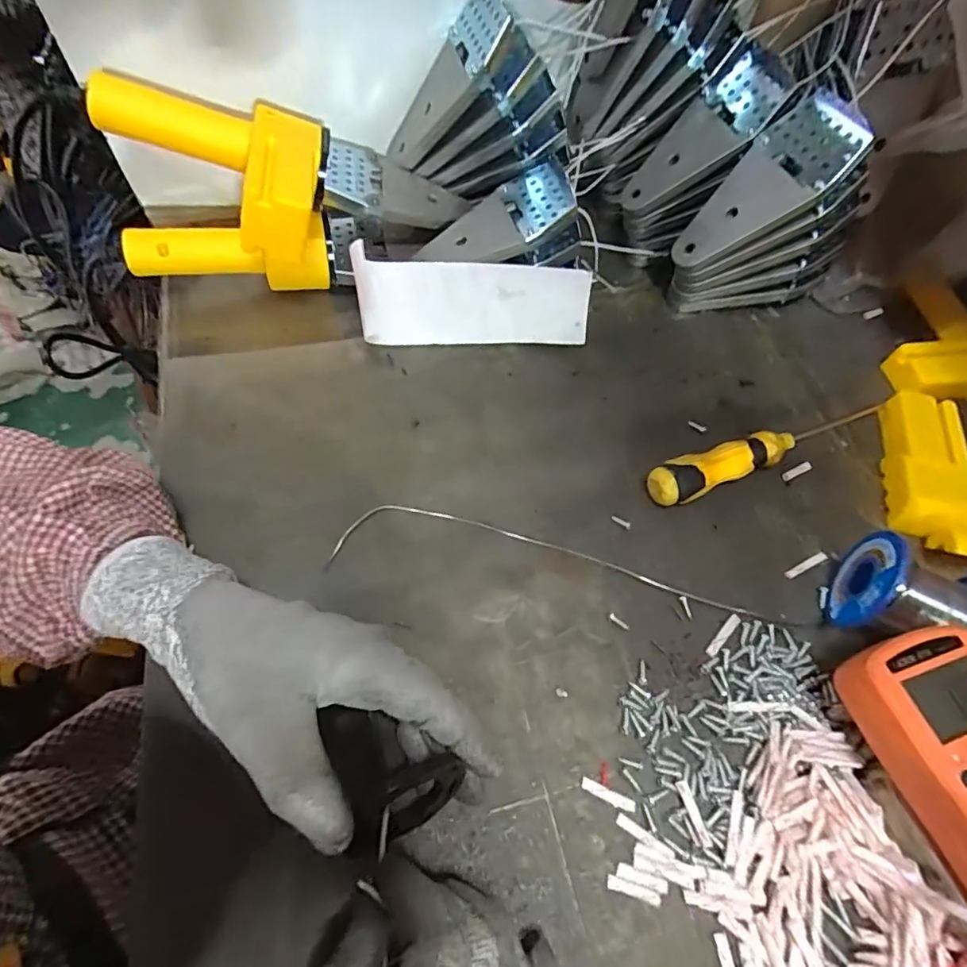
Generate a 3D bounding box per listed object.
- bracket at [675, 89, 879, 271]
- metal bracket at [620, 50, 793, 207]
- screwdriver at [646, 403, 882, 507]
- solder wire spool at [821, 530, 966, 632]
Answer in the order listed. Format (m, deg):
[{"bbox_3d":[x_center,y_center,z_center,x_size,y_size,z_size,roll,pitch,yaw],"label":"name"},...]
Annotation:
[{"bbox_3d":[0.208,-0.220,0.410,0.135,0.013,0.067,-40,61,24],"label":"bracket"},{"bbox_3d":[0.176,-0.278,0.439,0.136,0.016,0.068,-41,64,17],"label":"metal bracket"},{"bbox_3d":[0.211,-0.026,0.391,0.211,0.026,0.026,-18,62,-15],"label":"screwdriver"},{"bbox_3d":[0.251,0.069,0.317,0.068,0.060,0.054,22,60,9],"label":"solder wire spool"}]

